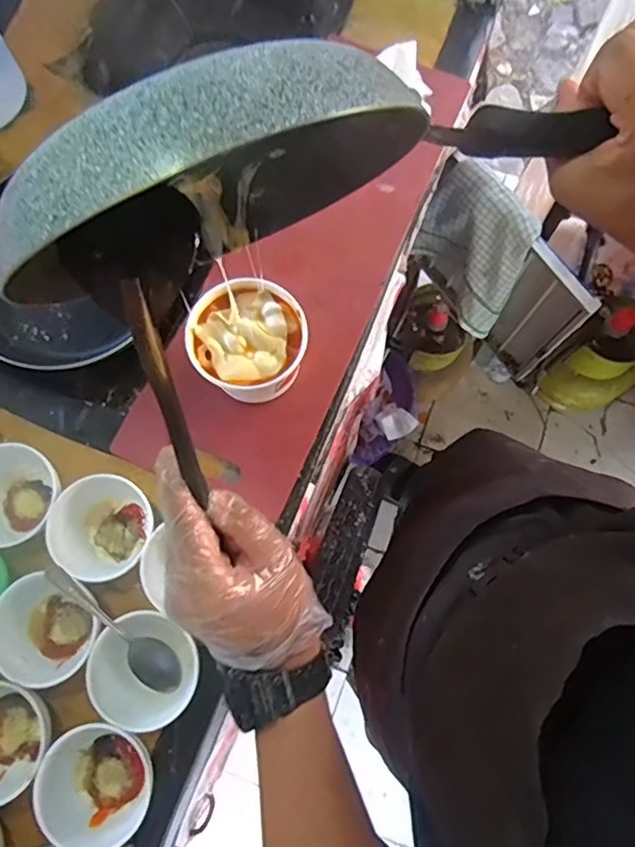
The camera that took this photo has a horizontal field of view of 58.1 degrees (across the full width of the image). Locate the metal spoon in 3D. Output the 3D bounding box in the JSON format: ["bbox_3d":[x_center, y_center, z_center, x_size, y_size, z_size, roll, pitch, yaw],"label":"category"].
[{"bbox_3d":[-0.175,0.177,0.487,0.035,0.022,0.152,-42,113,-8],"label":"metal spoon"}]

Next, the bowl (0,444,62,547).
[{"bbox_3d":[-0.284,0.067,0.532,0.088,0.047,0.081,0,77,1],"label":"bowl"}]

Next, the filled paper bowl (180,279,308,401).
[{"bbox_3d":[-0.065,-0.074,0.553,0.108,0.074,0.102,0,77,1],"label":"filled paper bowl"}]

